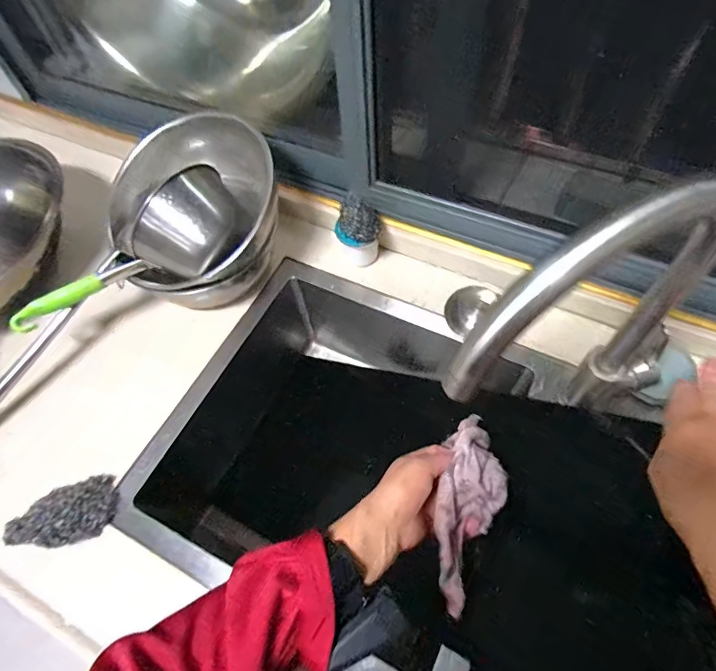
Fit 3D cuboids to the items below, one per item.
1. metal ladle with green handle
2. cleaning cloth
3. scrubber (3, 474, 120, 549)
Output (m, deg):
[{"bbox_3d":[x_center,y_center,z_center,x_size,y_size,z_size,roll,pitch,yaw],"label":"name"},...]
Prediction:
[{"bbox_3d":[-0.289,-0.093,0.547,0.306,0.085,0.096,-30,60,8],"label":"metal ladle with green handle"},{"bbox_3d":[0.107,0.172,0.440,0.062,0.057,0.181,12,76,11],"label":"cleaning cloth"},{"bbox_3d":[-0.322,0.199,0.494,0.102,0.031,0.061,-25,61,-10],"label":"scrubber"}]

